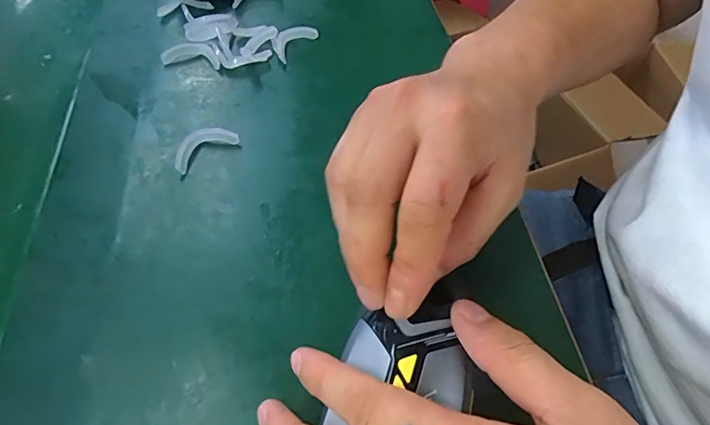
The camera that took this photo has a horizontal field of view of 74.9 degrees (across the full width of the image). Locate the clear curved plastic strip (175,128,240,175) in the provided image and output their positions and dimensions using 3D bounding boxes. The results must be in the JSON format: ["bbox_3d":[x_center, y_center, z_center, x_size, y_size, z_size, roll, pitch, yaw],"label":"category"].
[{"bbox_3d":[-0.105,-0.046,0.318,0.046,0.006,0.023,-34,63,-22],"label":"clear curved plastic strip"}]

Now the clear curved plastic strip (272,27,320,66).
[{"bbox_3d":[-0.053,-0.144,0.388,0.023,0.005,0.045,40,66,2],"label":"clear curved plastic strip"}]

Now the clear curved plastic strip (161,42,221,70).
[{"bbox_3d":[-0.130,-0.129,0.375,0.046,0.007,0.028,2,55,0],"label":"clear curved plastic strip"}]

